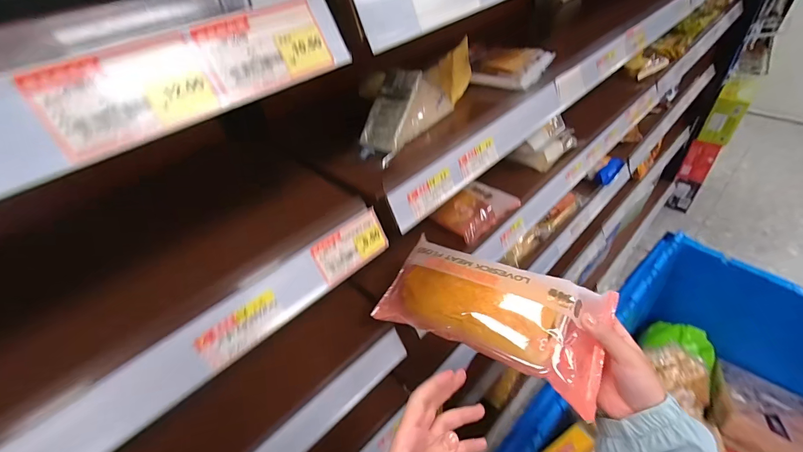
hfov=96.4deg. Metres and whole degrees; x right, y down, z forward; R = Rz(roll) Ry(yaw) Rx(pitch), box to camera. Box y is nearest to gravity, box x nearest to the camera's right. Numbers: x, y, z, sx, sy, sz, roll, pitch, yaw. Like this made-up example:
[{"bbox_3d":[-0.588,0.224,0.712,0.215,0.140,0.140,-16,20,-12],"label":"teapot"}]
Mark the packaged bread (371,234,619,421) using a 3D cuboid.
[{"bbox_3d":[0.086,0.086,0.379,0.230,0.052,0.104,15,78,33],"label":"packaged bread"}]

